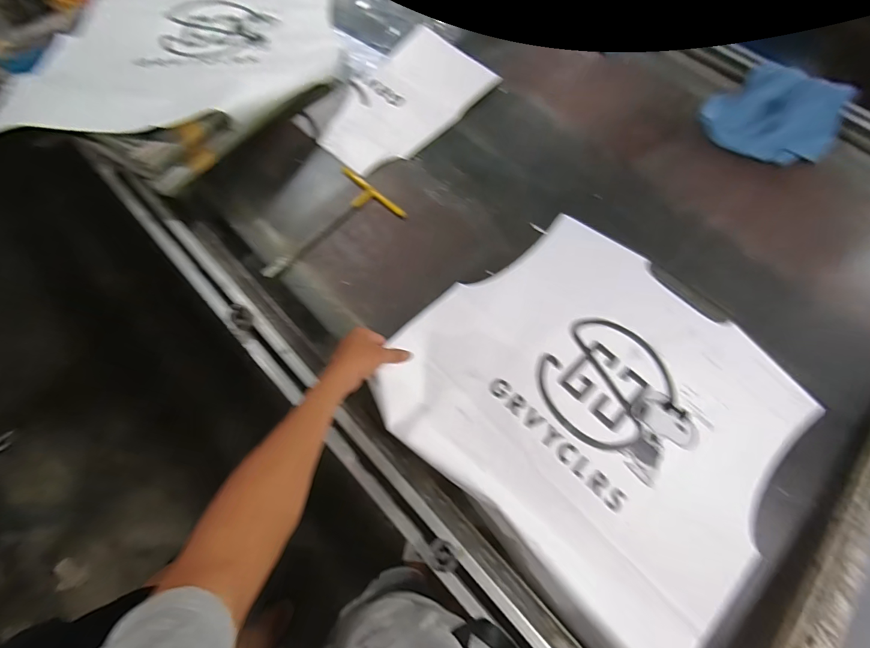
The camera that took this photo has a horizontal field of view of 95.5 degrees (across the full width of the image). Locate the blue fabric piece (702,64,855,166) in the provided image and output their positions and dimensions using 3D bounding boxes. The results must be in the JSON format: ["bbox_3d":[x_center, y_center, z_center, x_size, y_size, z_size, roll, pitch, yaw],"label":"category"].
[{"bbox_3d":[0.768,-0.477,0.890,0.265,0.056,0.237,38,71,12],"label":"blue fabric piece"}]

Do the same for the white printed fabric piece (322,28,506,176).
[{"bbox_3d":[-0.082,-0.524,0.939,0.249,0.025,0.412,41,78,9],"label":"white printed fabric piece"}]

